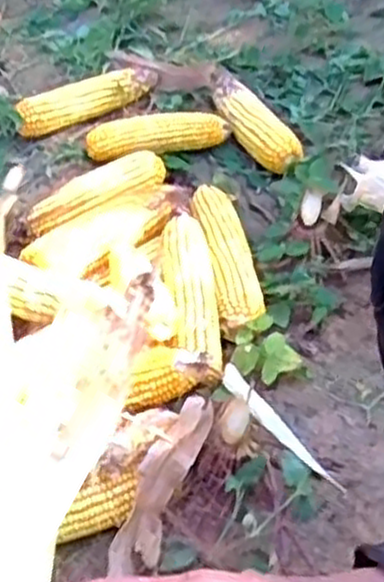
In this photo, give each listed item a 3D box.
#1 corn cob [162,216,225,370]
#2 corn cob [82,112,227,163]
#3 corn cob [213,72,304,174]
[{"bbox_3d":[-0.001,0.001,0.806,0.054,0.048,0.183,-9,65,-6],"label":"corn cob"},{"bbox_3d":[-0.045,-0.204,1.022,0.183,0.047,0.044,-8,50,-3],"label":"corn cob"},{"bbox_3d":[0.077,-0.220,1.043,0.057,0.040,0.195,-25,53,-17],"label":"corn cob"}]

